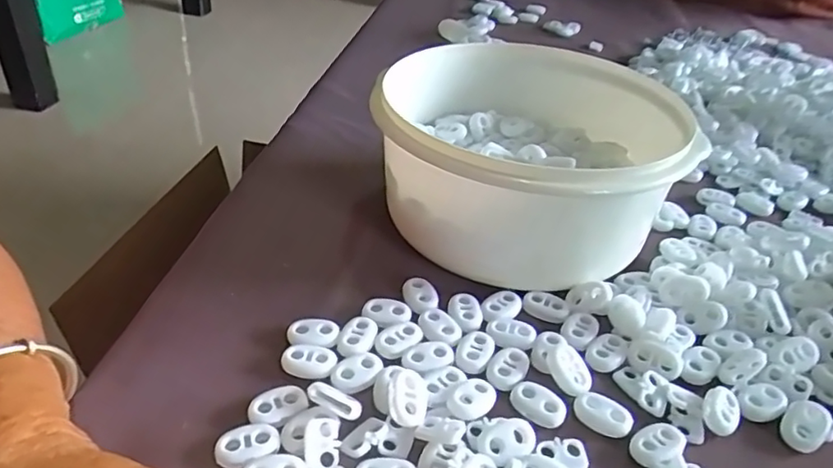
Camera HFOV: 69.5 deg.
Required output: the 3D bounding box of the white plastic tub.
[{"bbox_3d":[0.067,-0.039,0.324,0.143,0.072,0.158,18,38,17],"label":"white plastic tub"}]

